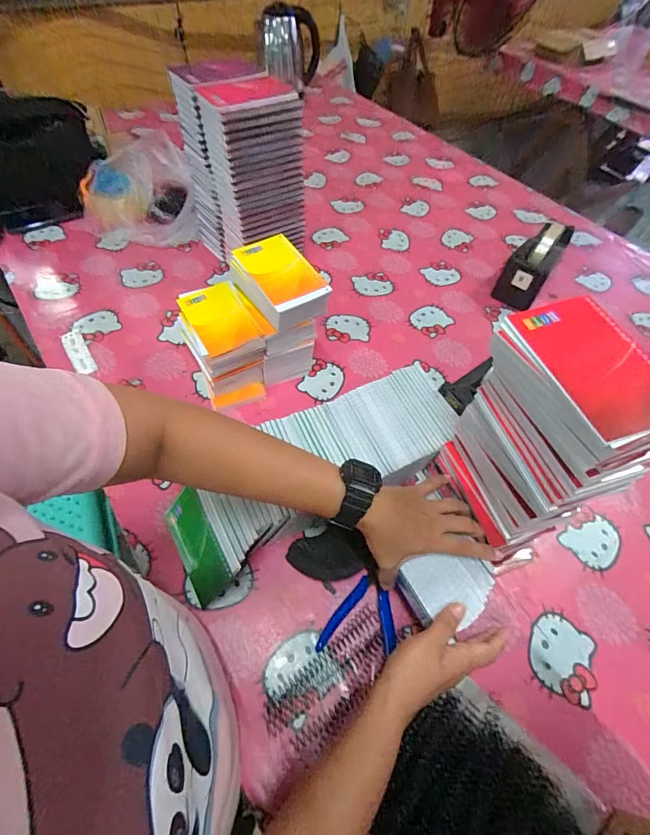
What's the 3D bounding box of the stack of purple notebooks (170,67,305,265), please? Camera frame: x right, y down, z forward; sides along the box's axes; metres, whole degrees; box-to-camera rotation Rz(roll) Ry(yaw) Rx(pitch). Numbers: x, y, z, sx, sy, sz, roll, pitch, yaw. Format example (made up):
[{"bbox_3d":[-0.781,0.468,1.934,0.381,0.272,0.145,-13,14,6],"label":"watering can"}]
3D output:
[{"bbox_3d":[-0.143,-0.413,0.692,0.142,0.289,0.186,-33,64,-24],"label":"stack of purple notebooks"}]

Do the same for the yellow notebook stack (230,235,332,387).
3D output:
[{"bbox_3d":[-0.071,-0.149,0.592,0.085,0.172,0.133,-25,61,-20],"label":"yellow notebook stack"}]

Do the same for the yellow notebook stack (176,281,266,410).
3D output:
[{"bbox_3d":[-0.153,-0.112,0.590,0.098,0.101,0.145,-22,60,-19],"label":"yellow notebook stack"}]

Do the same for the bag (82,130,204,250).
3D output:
[{"bbox_3d":[-0.403,-0.491,0.851,0.219,0.090,0.280,-10,57,-12],"label":"bag"}]

